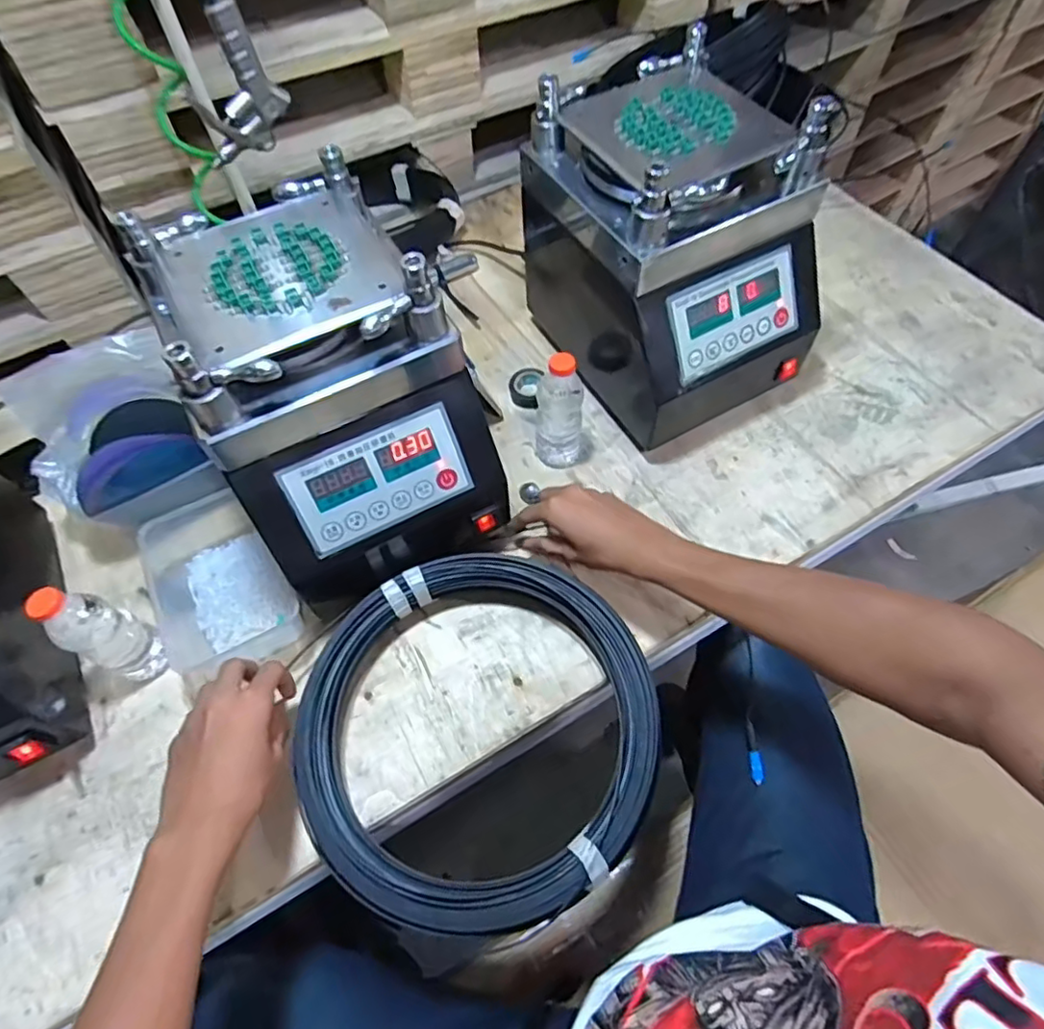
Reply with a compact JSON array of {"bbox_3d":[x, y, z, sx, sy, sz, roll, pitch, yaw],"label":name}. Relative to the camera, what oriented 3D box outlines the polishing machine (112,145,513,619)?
[{"bbox_3d":[-0.175,-0.106,0.573,0.211,0.280,0.270,-28,63,-13],"label":"polishing machine"}]

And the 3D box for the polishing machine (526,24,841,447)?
[{"bbox_3d":[0.160,-0.279,0.665,0.211,0.280,0.287,-29,63,-14],"label":"polishing machine"}]

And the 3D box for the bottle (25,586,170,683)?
[{"bbox_3d":[-0.380,0.110,0.552,0.041,0.144,0.049,19,63,12],"label":"bottle"}]

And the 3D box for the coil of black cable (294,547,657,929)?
[{"bbox_3d":[-0.037,0.183,0.534,0.307,0.035,0.305,-28,63,-14],"label":"coil of black cable"}]

